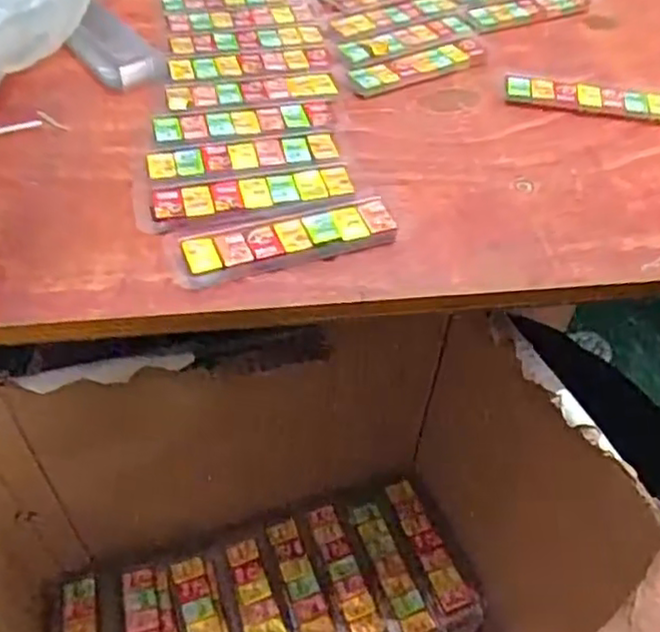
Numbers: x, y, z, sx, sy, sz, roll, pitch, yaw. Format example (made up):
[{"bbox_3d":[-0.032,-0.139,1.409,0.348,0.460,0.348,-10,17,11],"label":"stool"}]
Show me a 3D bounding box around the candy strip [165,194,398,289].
[{"bbox_3d":[-0.024,-0.043,0.383,0.126,0.008,0.040,-14,51,-15],"label":"candy strip"}]

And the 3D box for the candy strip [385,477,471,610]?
[{"bbox_3d":[0.085,0.195,0.590,0.025,0.013,0.114,-16,52,-16],"label":"candy strip"}]

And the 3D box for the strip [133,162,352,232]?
[{"bbox_3d":[-0.049,-0.072,0.405,0.128,0.006,0.040,-10,51,-11],"label":"strip"}]

